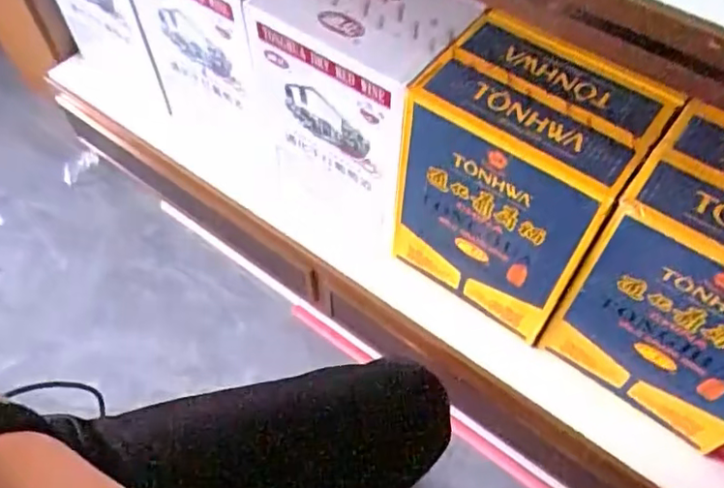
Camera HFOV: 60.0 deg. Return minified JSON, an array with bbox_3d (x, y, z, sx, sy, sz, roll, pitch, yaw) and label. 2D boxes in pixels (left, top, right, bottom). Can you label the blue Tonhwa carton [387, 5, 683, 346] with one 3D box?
[{"bbox_3d":[0.187,-0.075,0.787,0.241,0.312,0.171,32,62,19],"label":"blue Tonhwa carton"}]

